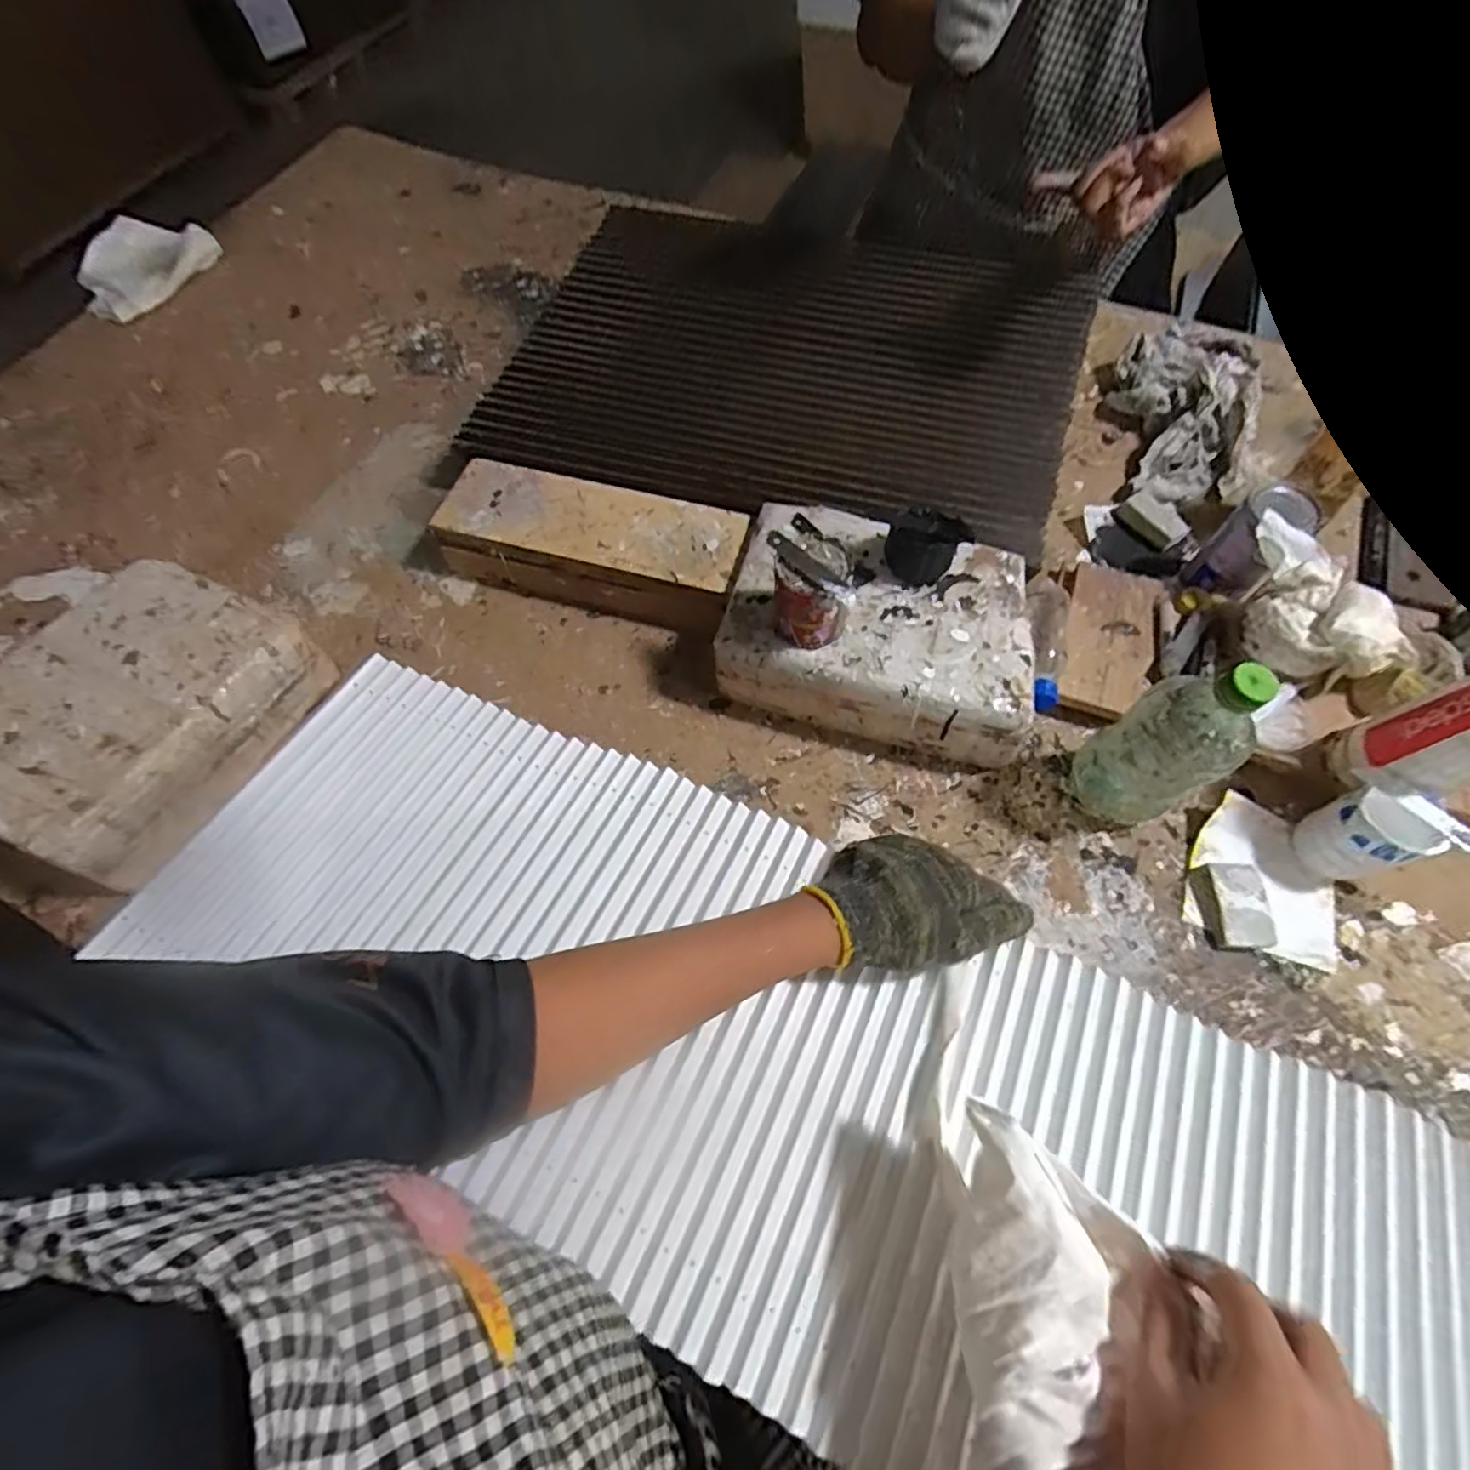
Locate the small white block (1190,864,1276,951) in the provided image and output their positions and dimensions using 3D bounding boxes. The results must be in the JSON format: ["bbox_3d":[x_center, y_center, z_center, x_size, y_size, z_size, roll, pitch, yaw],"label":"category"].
[{"bbox_3d":[0.410,0.140,0.543,0.043,0.023,0.066,-1,64,3],"label":"small white block"}]

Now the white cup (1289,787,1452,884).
[{"bbox_3d":[0.506,0.080,0.534,0.060,0.079,0.059,-1,64,2],"label":"white cup"}]

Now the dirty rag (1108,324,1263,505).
[{"bbox_3d":[0.492,-0.352,0.728,0.128,0.069,0.189,-2,64,2],"label":"dirty rag"}]

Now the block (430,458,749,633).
[{"bbox_3d":[-0.145,-0.198,0.682,0.306,0.089,0.111,13,65,9],"label":"block"}]

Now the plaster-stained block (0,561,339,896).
[{"bbox_3d":[-0.493,-0.019,0.556,0.176,0.100,0.238,24,67,14],"label":"plaster-stained block"}]

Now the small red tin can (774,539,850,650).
[{"bbox_3d":[0.063,-0.114,0.548,0.060,0.076,0.055,-1,64,2],"label":"small red tin can"}]

